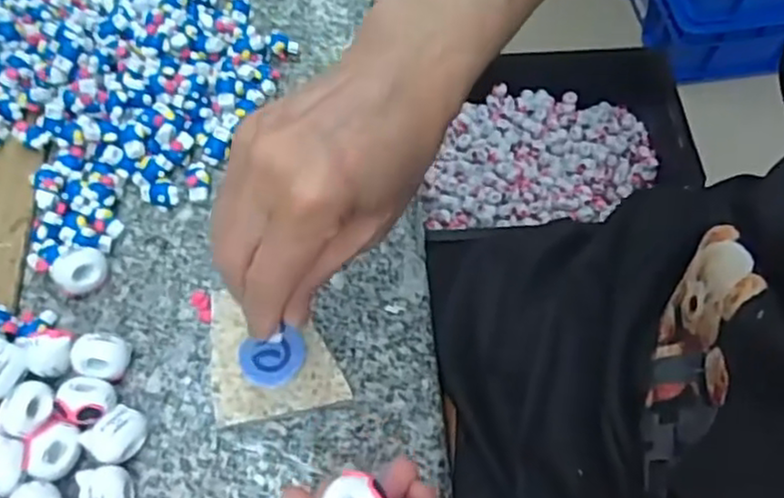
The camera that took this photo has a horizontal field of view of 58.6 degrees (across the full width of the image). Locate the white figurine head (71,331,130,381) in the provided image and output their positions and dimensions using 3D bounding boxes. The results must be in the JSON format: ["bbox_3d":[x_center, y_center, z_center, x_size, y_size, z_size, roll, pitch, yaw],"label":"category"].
[{"bbox_3d":[-0.138,0.053,0.334,0.024,0.021,0.020,13,61,6],"label":"white figurine head"}]

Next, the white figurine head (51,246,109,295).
[{"bbox_3d":[-0.158,0.012,0.359,0.022,0.018,0.026,37,66,18],"label":"white figurine head"}]

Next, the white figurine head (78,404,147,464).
[{"bbox_3d":[-0.123,0.086,0.315,0.020,0.022,0.024,38,67,19],"label":"white figurine head"}]

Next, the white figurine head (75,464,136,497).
[{"bbox_3d":[-0.121,0.108,0.302,0.022,0.022,0.025,-13,61,-8],"label":"white figurine head"}]

